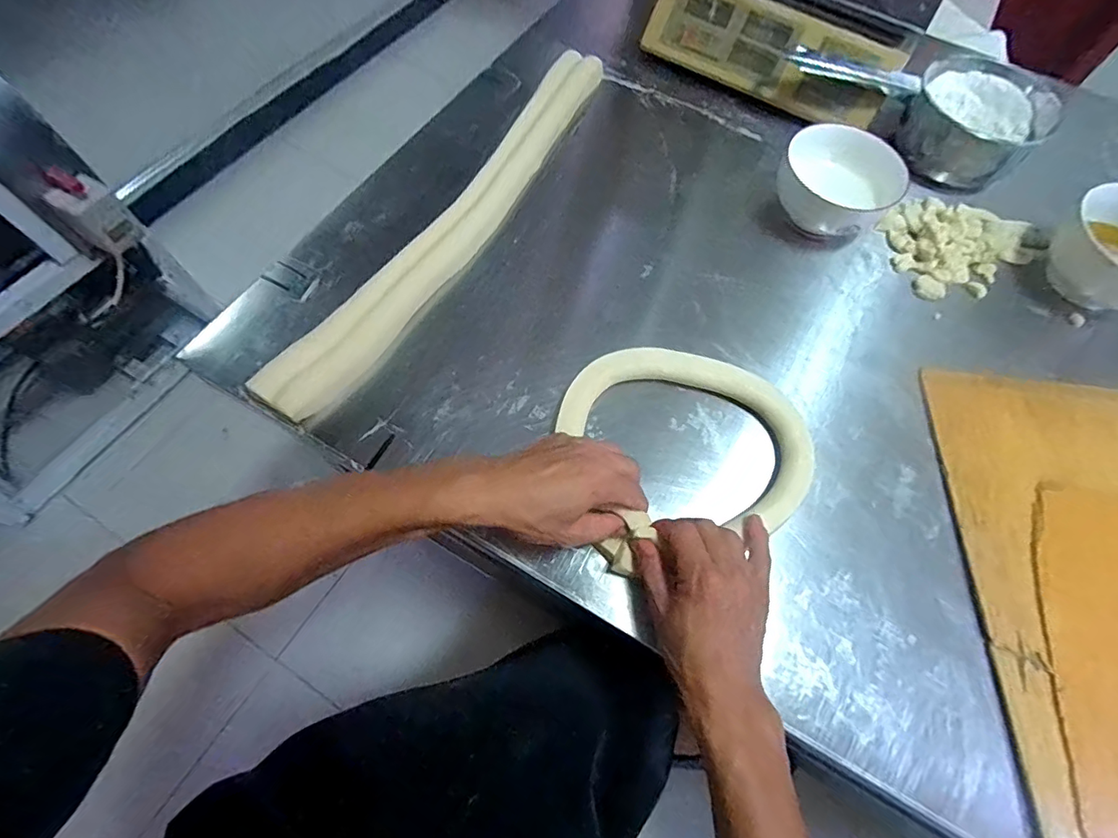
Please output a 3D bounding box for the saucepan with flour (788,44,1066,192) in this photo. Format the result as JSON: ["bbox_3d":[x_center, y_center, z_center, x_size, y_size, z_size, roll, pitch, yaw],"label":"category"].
[{"bbox_3d":[0.467,-0.420,0.661,0.312,0.080,0.158,32,67,11],"label":"saucepan with flour"}]

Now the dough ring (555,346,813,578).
[{"bbox_3d":[0.118,0.015,0.466,0.215,0.029,0.201,1,65,-3],"label":"dough ring"}]

